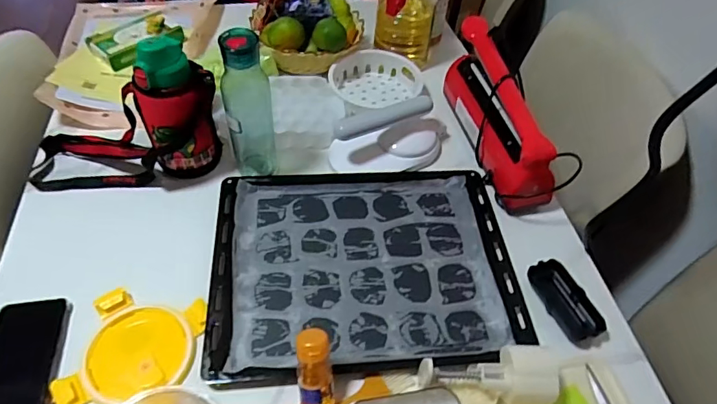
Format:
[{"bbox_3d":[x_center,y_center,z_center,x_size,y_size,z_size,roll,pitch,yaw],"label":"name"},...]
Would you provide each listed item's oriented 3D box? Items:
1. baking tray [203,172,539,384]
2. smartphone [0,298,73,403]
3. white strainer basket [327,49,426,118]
[{"bbox_3d":[0.010,0.077,0.660,0.390,0.023,0.302,-3,52,-7],"label":"baking tray"},{"bbox_3d":[-0.378,0.184,0.541,0.081,0.012,0.164,-4,52,-8],"label":"smartphone"},{"bbox_3d":[0.024,-0.219,0.887,0.162,0.046,0.130,-23,57,-21],"label":"white strainer basket"}]

